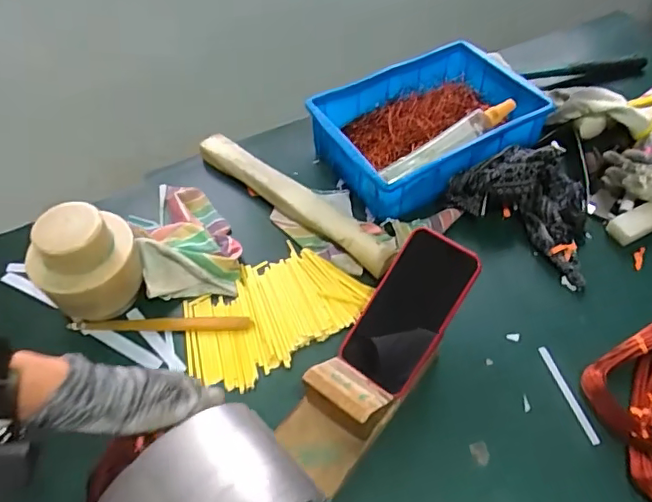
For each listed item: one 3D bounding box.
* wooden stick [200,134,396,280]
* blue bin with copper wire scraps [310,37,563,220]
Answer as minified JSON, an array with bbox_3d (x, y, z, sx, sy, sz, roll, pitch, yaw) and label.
[{"bbox_3d":[-0.045,-0.069,0.742,0.326,0.045,0.049,34,60,28],"label":"wooden stick"},{"bbox_3d":[0.151,-0.177,0.783,0.308,0.093,0.197,-25,53,-16],"label":"blue bin with copper wire scraps"}]

